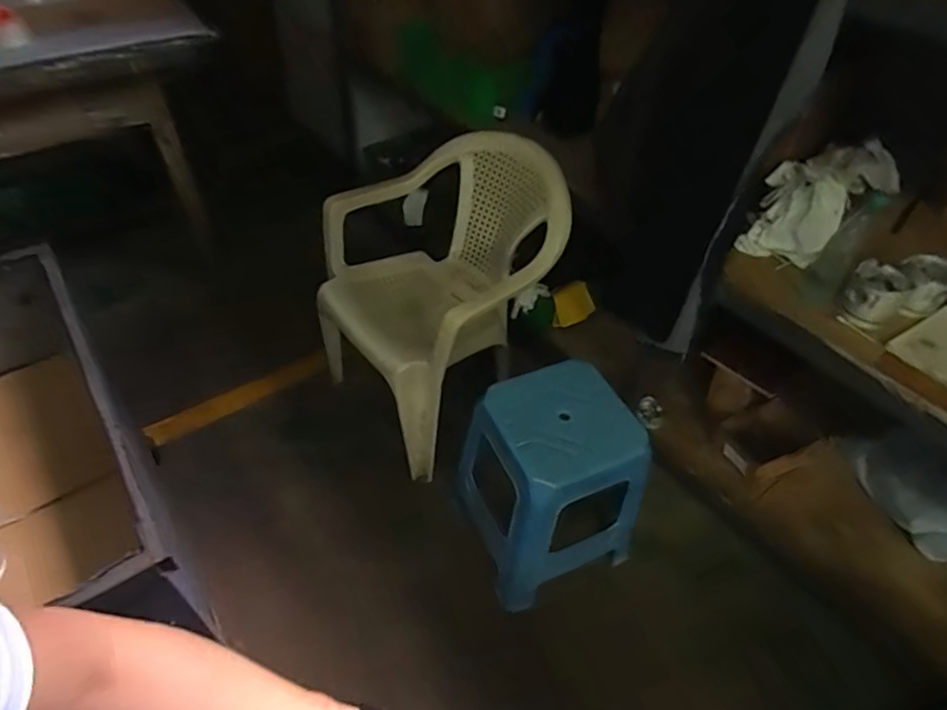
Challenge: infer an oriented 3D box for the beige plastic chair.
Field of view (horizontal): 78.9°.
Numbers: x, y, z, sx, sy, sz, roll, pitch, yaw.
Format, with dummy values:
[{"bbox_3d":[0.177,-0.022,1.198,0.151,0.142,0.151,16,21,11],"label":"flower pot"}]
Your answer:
[{"bbox_3d":[-0.081,-0.173,1.517,0.542,0.619,0.545,-29,54,-26],"label":"beige plastic chair"}]

